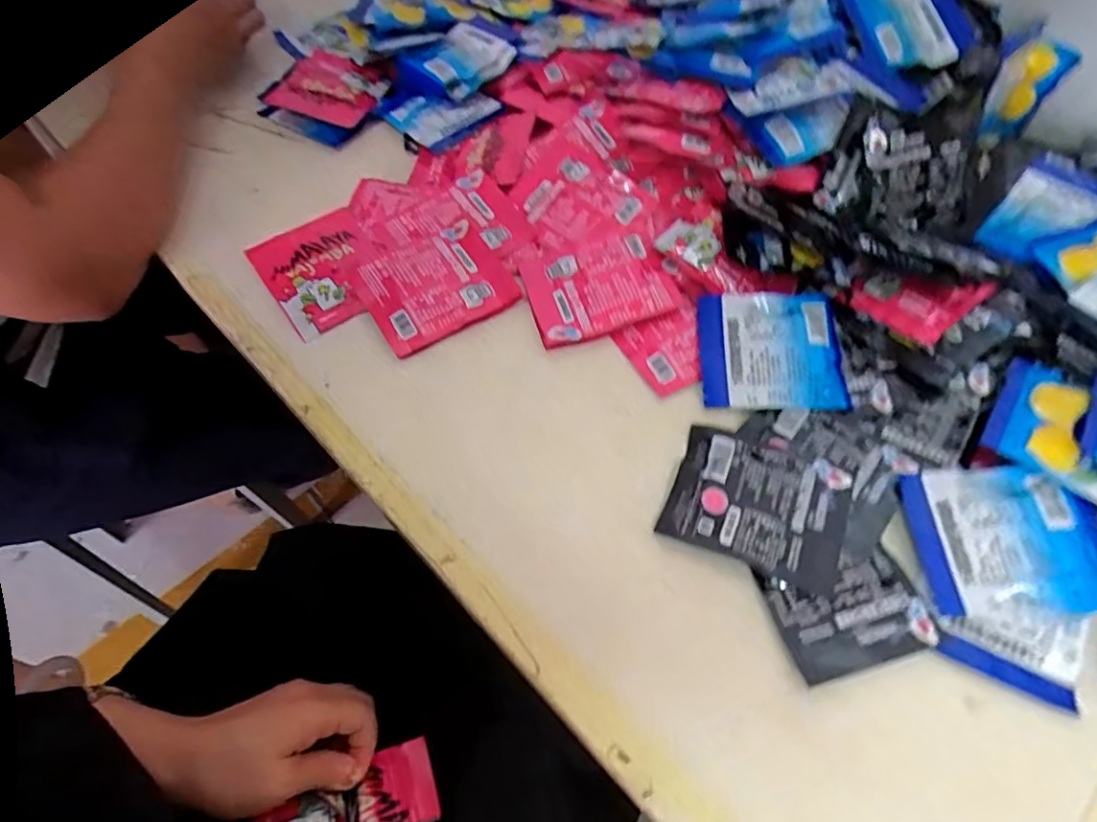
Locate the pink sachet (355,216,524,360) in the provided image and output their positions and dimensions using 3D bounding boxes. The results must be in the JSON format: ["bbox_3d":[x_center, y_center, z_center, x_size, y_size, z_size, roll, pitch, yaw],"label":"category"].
[{"bbox_3d":[-0.088,-0.101,0.458,0.109,0.016,0.091,-30,65,-13],"label":"pink sachet"}]

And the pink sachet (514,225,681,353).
[{"bbox_3d":[0.038,-0.100,0.458,0.109,0.006,0.088,-17,59,-12],"label":"pink sachet"}]

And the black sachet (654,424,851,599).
[{"bbox_3d":[0.133,0.057,0.369,0.106,0.010,0.084,20,59,11],"label":"black sachet"}]

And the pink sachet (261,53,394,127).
[{"bbox_3d":[-0.226,-0.342,0.604,0.117,0.012,0.110,23,59,12],"label":"pink sachet"}]

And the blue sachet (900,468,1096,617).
[{"bbox_3d":[0.278,0.076,0.352,0.101,0.013,0.086,1,57,-1],"label":"blue sachet"}]

